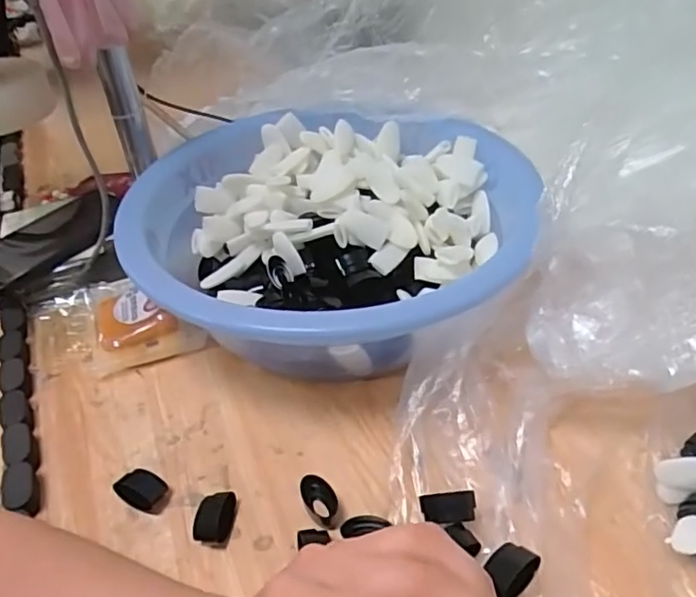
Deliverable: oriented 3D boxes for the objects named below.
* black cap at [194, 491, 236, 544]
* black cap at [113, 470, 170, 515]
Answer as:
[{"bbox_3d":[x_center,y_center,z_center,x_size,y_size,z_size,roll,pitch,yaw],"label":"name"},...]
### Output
[{"bbox_3d":[-0.084,0.143,0.376,0.023,0.018,0.030,4,42,9],"label":"black cap"},{"bbox_3d":[-0.138,0.130,0.394,0.033,0.017,0.023,17,45,23],"label":"black cap"}]

